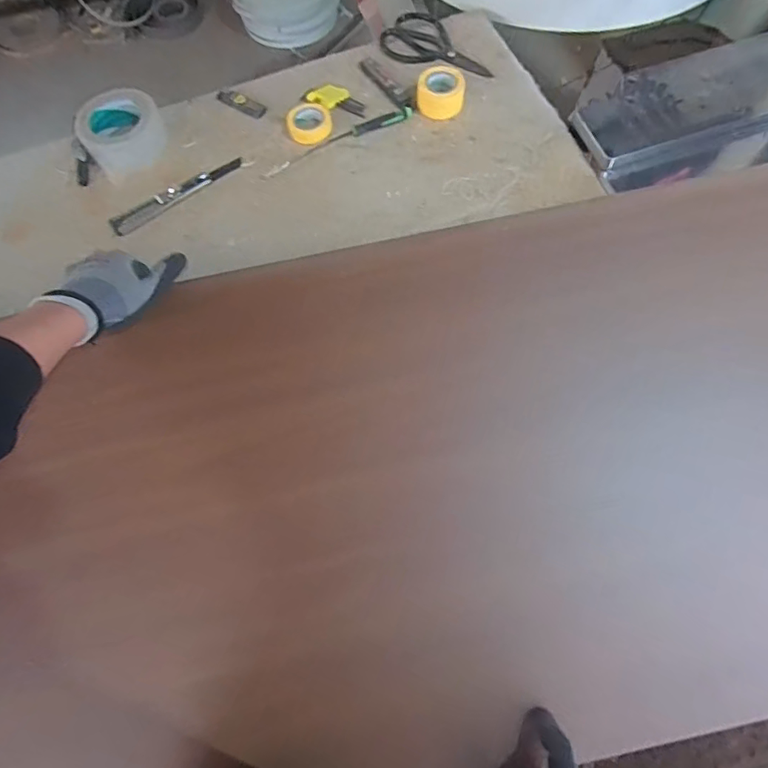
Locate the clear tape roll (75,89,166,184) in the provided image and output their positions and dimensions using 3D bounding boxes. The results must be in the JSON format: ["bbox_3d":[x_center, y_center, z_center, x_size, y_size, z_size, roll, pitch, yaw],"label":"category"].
[{"bbox_3d":[-0.379,-0.368,0.739,0.116,0.060,0.110,-1,70,1],"label":"clear tape roll"}]

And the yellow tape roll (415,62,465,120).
[{"bbox_3d":[0.082,-0.422,0.727,0.066,0.033,0.063,-1,70,1],"label":"yellow tape roll"}]

